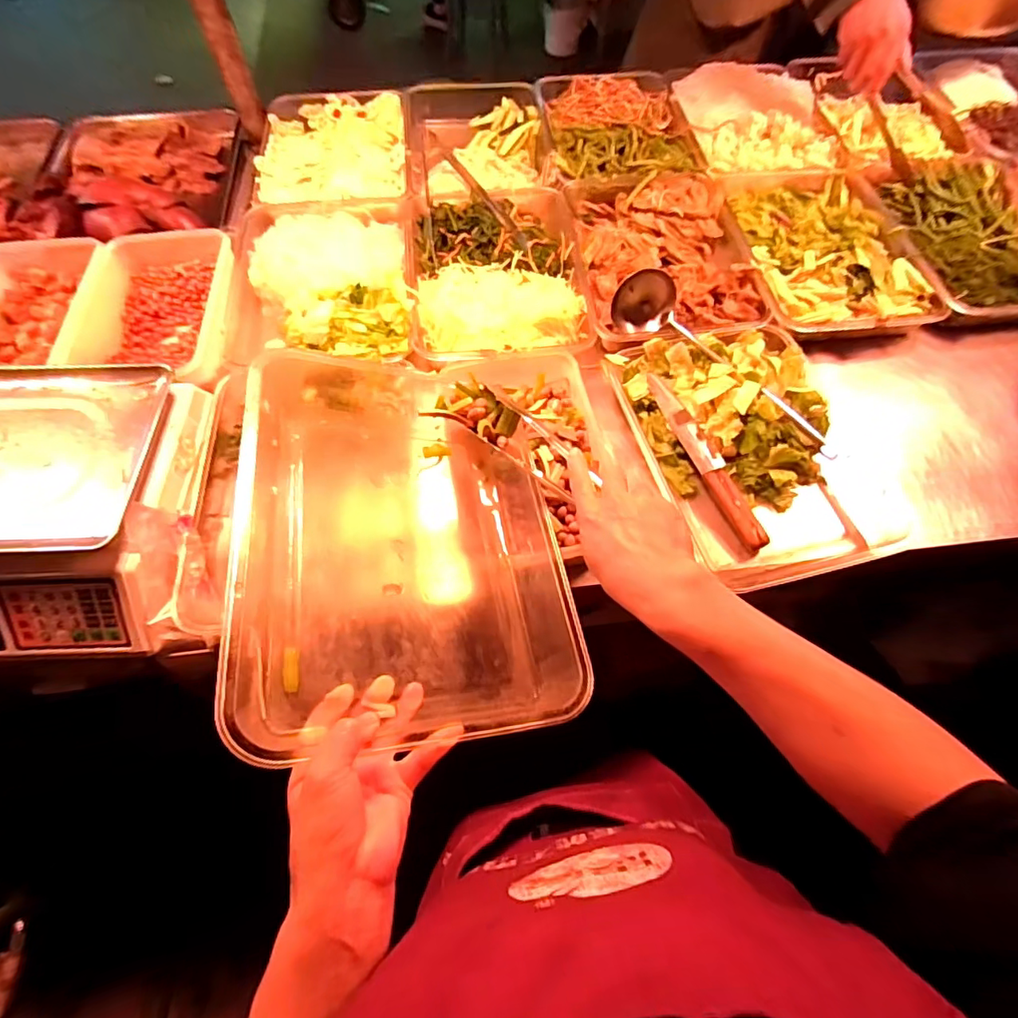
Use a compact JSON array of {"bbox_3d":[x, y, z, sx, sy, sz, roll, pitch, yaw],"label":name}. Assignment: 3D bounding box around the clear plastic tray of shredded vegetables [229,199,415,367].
[{"bbox_3d":[-0.278,-0.332,0.800,0.265,0.078,0.350,-4,63,-3],"label":"clear plastic tray of shredded vegetables"}]

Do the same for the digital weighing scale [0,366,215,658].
[{"bbox_3d":[-0.540,-0.006,0.584,0.346,0.098,0.319,-4,63,-3],"label":"digital weighing scale"}]

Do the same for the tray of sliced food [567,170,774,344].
[{"bbox_3d":[0.229,-0.391,0.810,0.249,0.050,0.345,-4,63,-3],"label":"tray of sliced food"}]

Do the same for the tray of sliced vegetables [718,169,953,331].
[{"bbox_3d":[0.471,-0.409,0.810,0.239,0.056,0.370,-7,63,-4],"label":"tray of sliced vegetables"}]

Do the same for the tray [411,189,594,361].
[{"bbox_3d":[-0.015,-0.350,0.789,0.251,0.061,0.359,-5,63,-3],"label":"tray"}]

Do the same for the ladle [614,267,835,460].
[{"bbox_3d":[0.272,-0.195,0.672,0.328,0.057,0.065,42,70,18],"label":"ladle"}]

